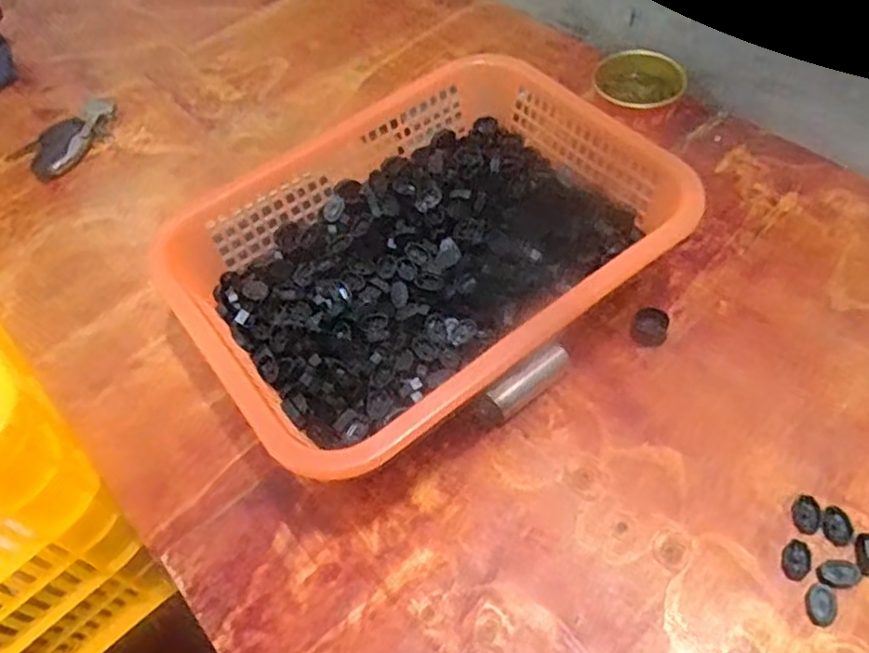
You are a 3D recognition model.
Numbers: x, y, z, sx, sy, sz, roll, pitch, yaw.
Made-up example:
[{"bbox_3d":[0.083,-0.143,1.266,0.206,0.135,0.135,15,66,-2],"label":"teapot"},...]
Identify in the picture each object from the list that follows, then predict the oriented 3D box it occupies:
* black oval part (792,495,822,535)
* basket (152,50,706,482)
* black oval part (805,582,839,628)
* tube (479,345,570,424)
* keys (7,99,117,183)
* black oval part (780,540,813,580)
[{"bbox_3d":[0.227,0.115,0.418,0.015,0.005,0.023,9,57,11],"label":"black oval part"},{"bbox_3d":[-0.005,-0.051,0.514,0.336,0.091,0.254,-34,59,-18],"label":"basket"},{"bbox_3d":[0.219,0.157,0.388,0.016,0.006,0.022,8,56,10],"label":"black oval part"},{"bbox_3d":[0.063,0.039,0.483,0.075,0.024,0.019,-37,60,-19],"label":"tube"},{"bbox_3d":[-0.366,-0.193,0.698,0.071,0.016,0.111,27,62,22],"label":"keys"},{"bbox_3d":[0.213,0.137,0.404,0.015,0.007,0.023,18,59,17],"label":"black oval part"}]

